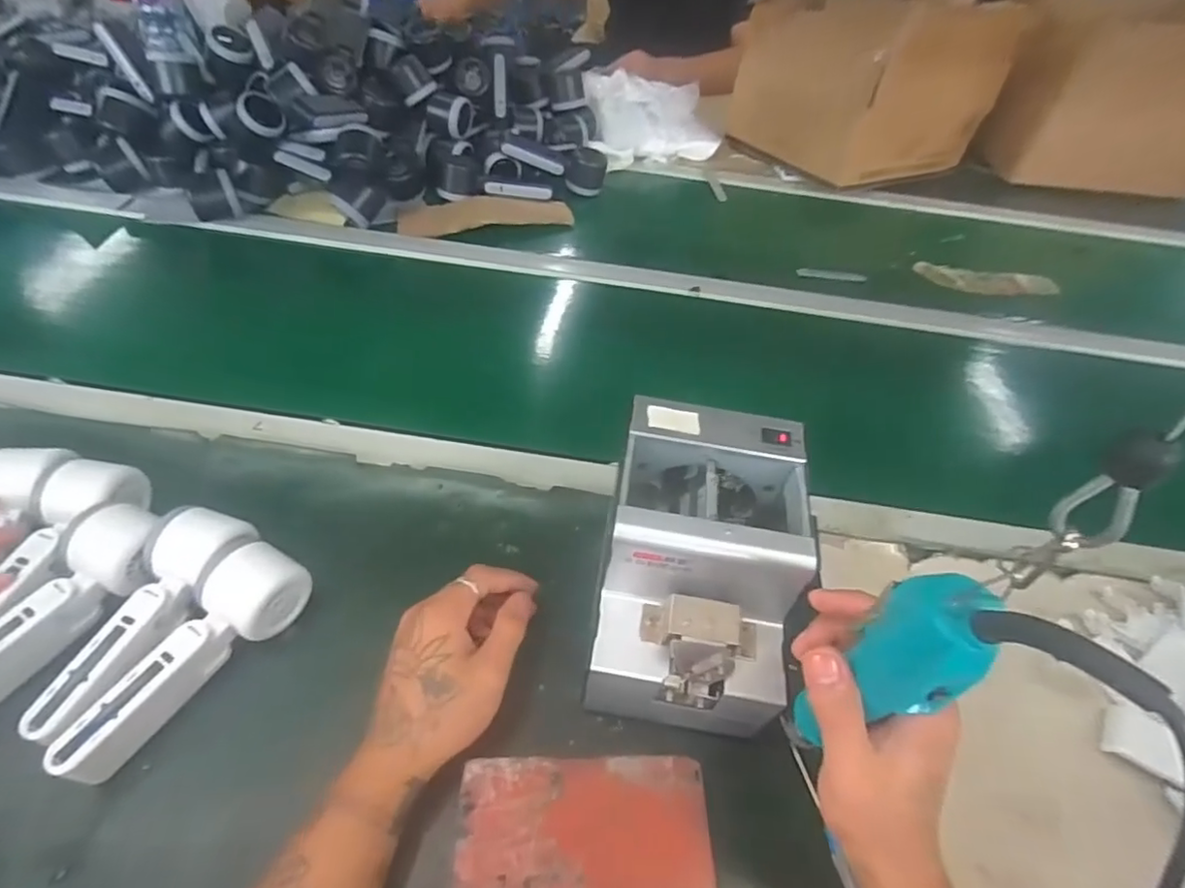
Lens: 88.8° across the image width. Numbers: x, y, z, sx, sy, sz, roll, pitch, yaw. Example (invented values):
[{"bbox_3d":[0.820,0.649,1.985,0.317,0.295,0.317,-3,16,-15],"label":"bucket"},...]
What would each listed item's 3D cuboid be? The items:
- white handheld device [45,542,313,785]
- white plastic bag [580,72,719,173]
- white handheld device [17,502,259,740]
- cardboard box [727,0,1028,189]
[{"bbox_3d":[-0.265,0.139,0.400,0.047,0.047,0.163,27,51,18],"label":"white handheld device"},{"bbox_3d":[0.104,-0.594,1.076,0.227,0.067,0.267,1,48,-5],"label":"white plastic bag"},{"bbox_3d":[-0.299,0.118,0.411,0.052,0.046,0.159,12,48,5],"label":"white handheld device"},{"bbox_3d":[0.470,-0.620,1.022,0.343,0.244,0.277,-21,54,-23],"label":"cardboard box"}]

